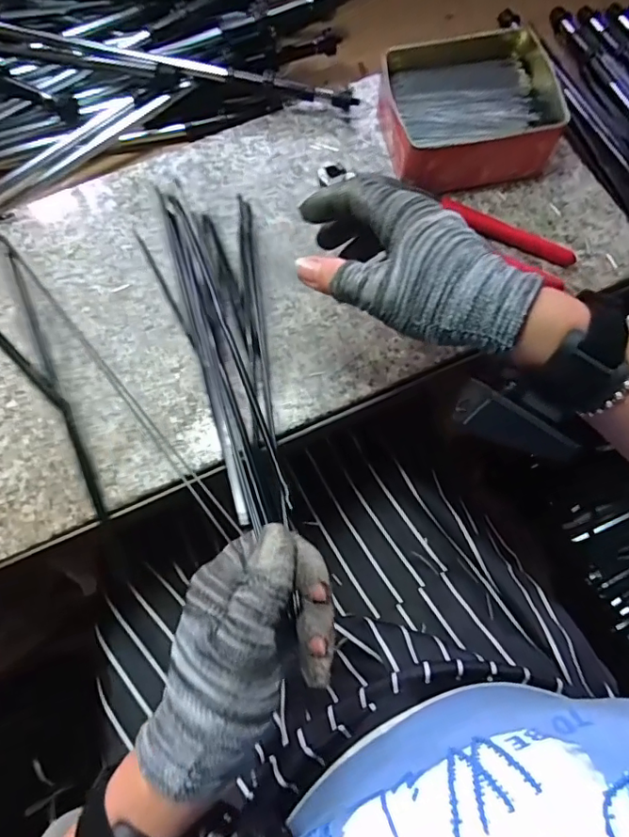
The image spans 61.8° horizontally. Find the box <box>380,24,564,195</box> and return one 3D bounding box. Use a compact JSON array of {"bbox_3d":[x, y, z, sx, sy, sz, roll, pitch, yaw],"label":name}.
[{"bbox_3d":[0.116,-0.235,0.401,0.128,0.045,0.116,-13,73,-3],"label":"box"}]

